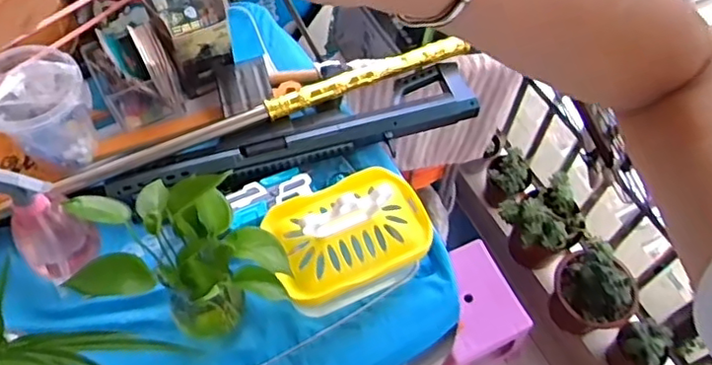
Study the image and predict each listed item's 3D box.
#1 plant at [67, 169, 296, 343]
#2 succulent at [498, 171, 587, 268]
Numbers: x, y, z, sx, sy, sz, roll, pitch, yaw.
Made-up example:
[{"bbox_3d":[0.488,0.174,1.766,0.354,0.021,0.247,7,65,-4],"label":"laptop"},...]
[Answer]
[{"bbox_3d":[-0.159,0.087,0.645,0.185,0.169,0.133,5,59,1],"label":"plant"},{"bbox_3d":[0.453,0.120,1.524,0.178,0.213,0.166,-24,63,-15],"label":"succulent"}]

